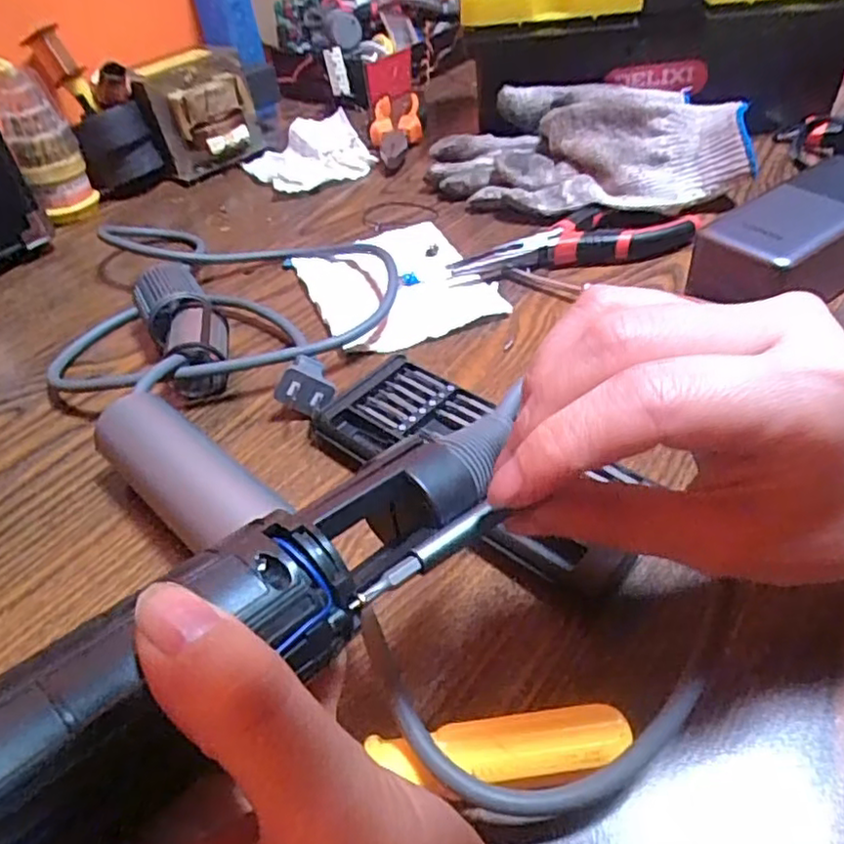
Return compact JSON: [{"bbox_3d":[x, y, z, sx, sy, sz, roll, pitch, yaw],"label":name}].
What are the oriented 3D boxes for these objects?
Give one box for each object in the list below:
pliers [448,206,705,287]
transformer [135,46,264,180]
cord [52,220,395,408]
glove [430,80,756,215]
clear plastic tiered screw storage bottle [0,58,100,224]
[{"bbox_3d":[0.093,-0.114,0.419,0.157,0.016,0.046,-15,43,-10],"label":"pliers"},{"bbox_3d":[-0.179,-0.255,0.542,0.085,0.079,0.055,-17,44,-12],"label":"transformer"},{"bbox_3d":[-0.129,-0.071,0.397,0.223,0.029,0.175,9,44,15],"label":"cord"},{"bbox_3d":[0.112,-0.193,0.470,0.197,0.062,0.120,-6,43,2],"label":"glove"},{"bbox_3d":[-0.275,-0.199,0.481,0.043,0.113,0.036,-20,44,-16],"label":"clear plastic tiered screw storage bottle"}]

